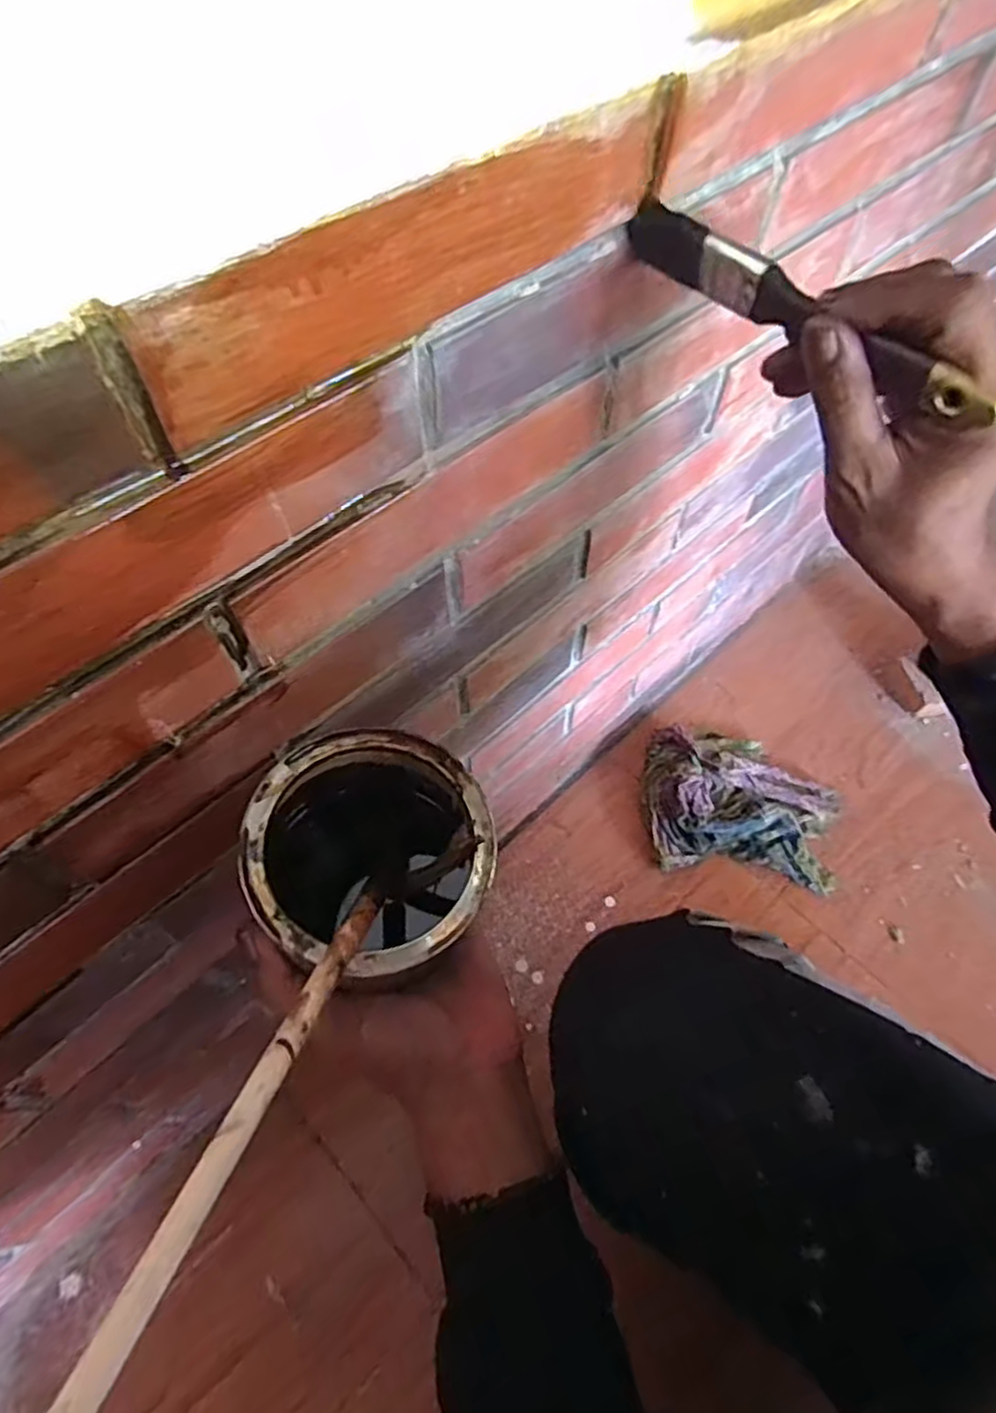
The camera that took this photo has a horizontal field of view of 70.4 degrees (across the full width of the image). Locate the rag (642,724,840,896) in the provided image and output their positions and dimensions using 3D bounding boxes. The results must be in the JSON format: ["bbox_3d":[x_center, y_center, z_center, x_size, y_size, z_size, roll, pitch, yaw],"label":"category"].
[{"bbox_3d":[0.280,0.105,0.810,0.213,0.048,0.175,7,58,5],"label":"rag"}]

